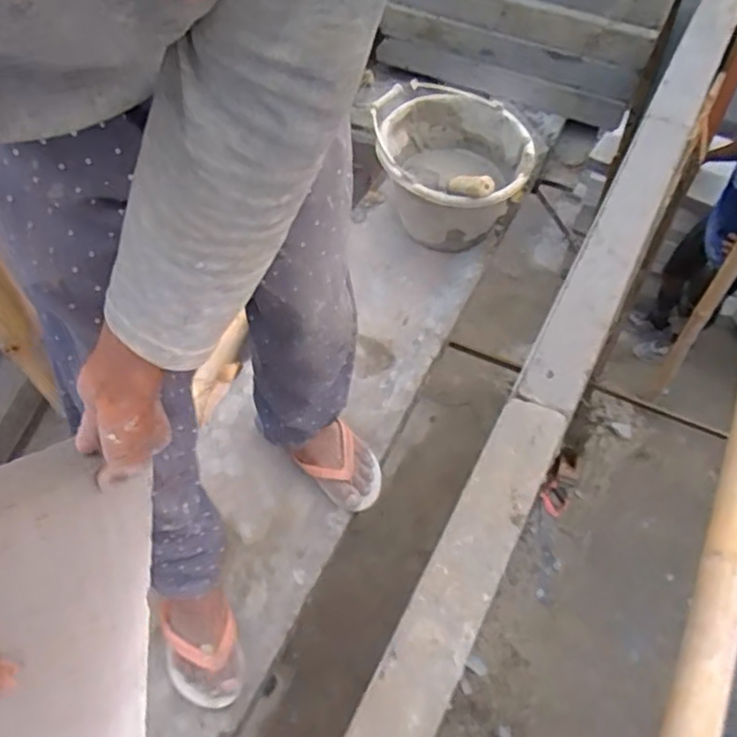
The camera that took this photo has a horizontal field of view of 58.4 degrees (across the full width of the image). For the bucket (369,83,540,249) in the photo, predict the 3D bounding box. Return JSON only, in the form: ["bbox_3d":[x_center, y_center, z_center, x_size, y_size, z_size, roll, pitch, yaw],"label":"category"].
[{"bbox_3d":[0.160,-0.366,1.262,0.254,0.202,0.302,-10,58,-3],"label":"bucket"}]

